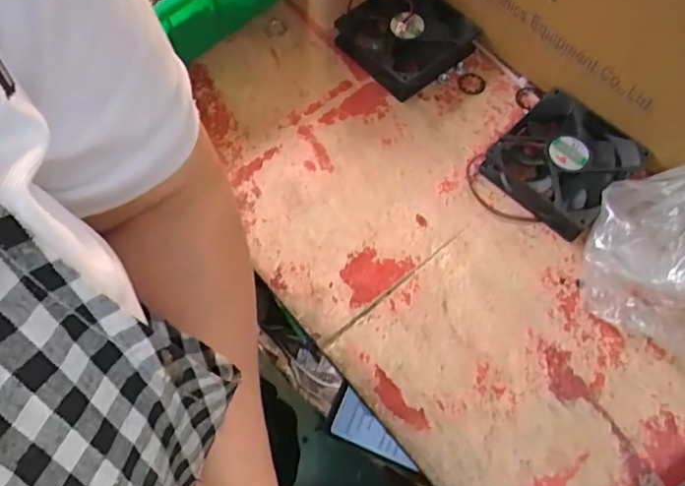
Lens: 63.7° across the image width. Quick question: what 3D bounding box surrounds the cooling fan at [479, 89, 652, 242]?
[{"bbox_3d":[0.171,-0.063,0.427,0.088,0.031,0.089,40,70,19],"label":"cooling fan"}]

